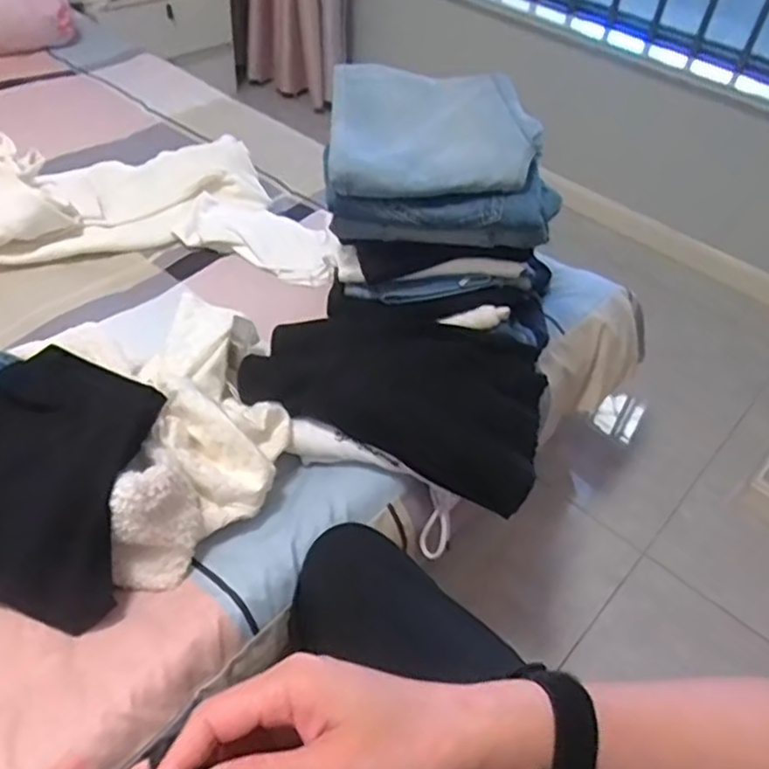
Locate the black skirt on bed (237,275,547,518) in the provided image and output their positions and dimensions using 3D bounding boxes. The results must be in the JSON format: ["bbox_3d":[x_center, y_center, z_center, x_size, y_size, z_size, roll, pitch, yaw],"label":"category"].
[{"bbox_3d":[0.029,-0.019,0.851,0.367,0.089,0.241,20,48,13],"label":"black skirt on bed"}]

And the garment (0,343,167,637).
[{"bbox_3d":[-0.372,0.080,0.731,0.259,0.131,0.257,16,47,9],"label":"garment"}]

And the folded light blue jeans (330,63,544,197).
[{"bbox_3d":[0.059,-0.349,0.890,0.250,0.053,0.286,1,47,-5],"label":"folded light blue jeans"}]

